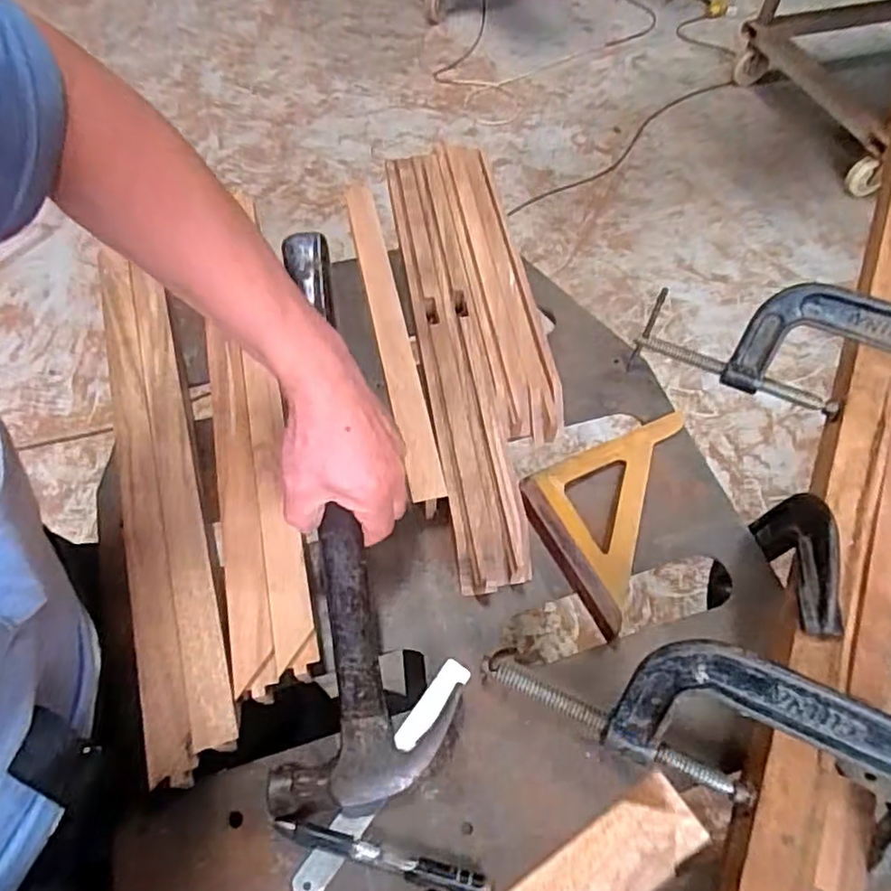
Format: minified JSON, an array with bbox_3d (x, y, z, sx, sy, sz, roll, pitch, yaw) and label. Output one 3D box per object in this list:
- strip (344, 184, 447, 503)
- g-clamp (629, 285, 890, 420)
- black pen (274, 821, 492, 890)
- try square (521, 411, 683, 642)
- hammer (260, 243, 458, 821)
[{"bbox_3d":[-0.056,-0.118,0.613,0.030,0.011,0.406,-11,58,-7],"label":"strip"},{"bbox_3d":[0.311,-0.082,0.549,0.274,0.105,0.029,18,34,16],"label":"g-clamp"},{"bbox_3d":[-0.041,0.262,0.407,0.137,0.010,0.013,12,58,8],"label":"black pen"},{"bbox_3d":[0.122,0.042,0.538,0.101,0.024,0.212,20,60,13],"label":"try square"},{"bbox_3d":[-0.072,0.043,0.467,0.122,0.049,0.407,-6,77,-4],"label":"hammer"}]

